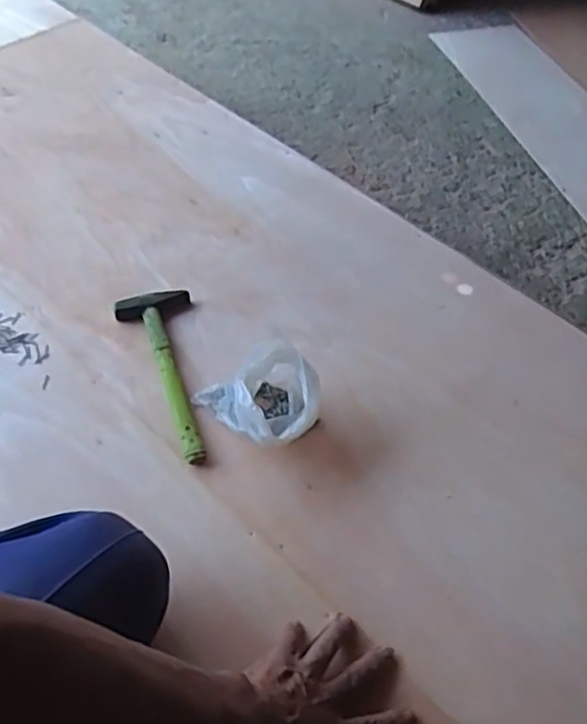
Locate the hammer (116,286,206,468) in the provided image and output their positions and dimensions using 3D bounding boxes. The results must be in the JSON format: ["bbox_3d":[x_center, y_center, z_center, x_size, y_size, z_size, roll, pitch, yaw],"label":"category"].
[{"bbox_3d":[-0.141,0.013,0.750,0.087,0.017,0.240,-13,55,-13],"label":"hammer"}]

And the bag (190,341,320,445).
[{"bbox_3d":[-0.032,0.032,0.700,0.129,0.081,0.094,39,60,23],"label":"bag"}]

